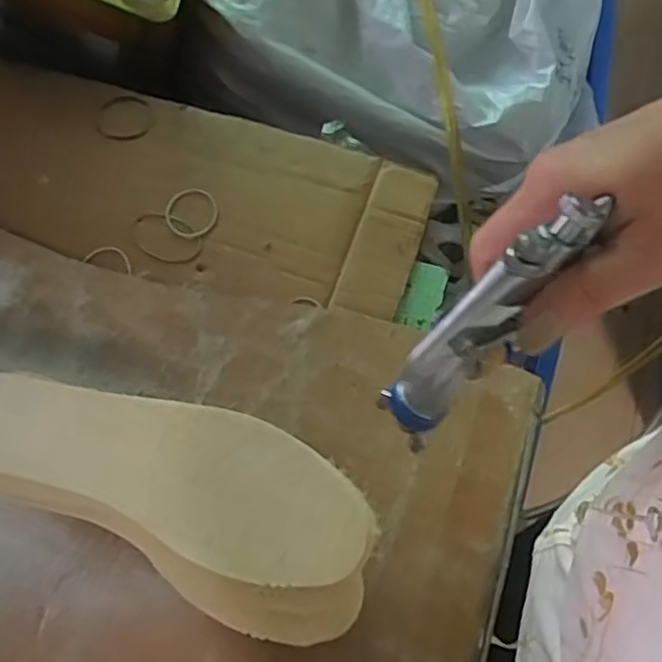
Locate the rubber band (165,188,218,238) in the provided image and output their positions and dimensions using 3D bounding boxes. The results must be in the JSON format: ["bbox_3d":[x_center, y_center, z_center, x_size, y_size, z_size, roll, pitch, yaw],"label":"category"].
[{"bbox_3d":[-0.127,-0.109,0.616,0.049,0.004,0.048,0,75,-1],"label":"rubber band"}]

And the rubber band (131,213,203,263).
[{"bbox_3d":[-0.152,-0.086,0.615,0.072,0.006,0.043,21,75,12],"label":"rubber band"}]

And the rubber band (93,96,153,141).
[{"bbox_3d":[-0.203,-0.211,0.662,0.058,0.004,0.055,0,66,0],"label":"rubber band"}]

